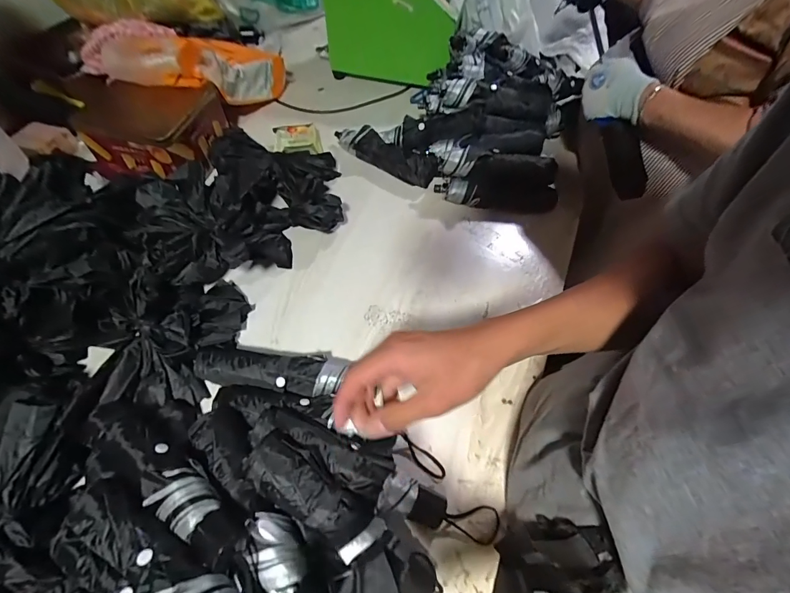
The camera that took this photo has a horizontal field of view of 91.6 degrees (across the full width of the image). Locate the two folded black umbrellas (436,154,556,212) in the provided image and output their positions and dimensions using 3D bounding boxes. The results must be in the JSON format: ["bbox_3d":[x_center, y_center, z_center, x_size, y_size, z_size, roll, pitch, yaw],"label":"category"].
[{"bbox_3d":[0.196,-0.211,0.735,0.225,0.086,0.079,6,57,0],"label":"two folded black umbrellas"}]

